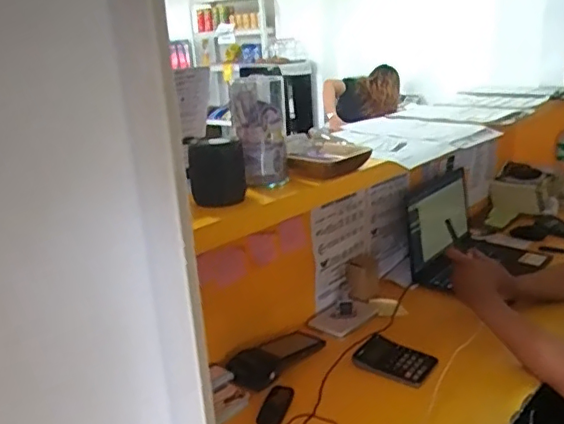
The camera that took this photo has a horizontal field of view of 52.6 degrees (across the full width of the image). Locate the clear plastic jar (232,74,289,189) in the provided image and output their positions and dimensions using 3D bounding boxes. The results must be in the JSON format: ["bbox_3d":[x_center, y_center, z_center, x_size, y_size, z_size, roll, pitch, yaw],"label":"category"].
[{"bbox_3d":[-0.036,-0.136,0.964,0.082,0.165,0.105,-3,18,2],"label":"clear plastic jar"}]

